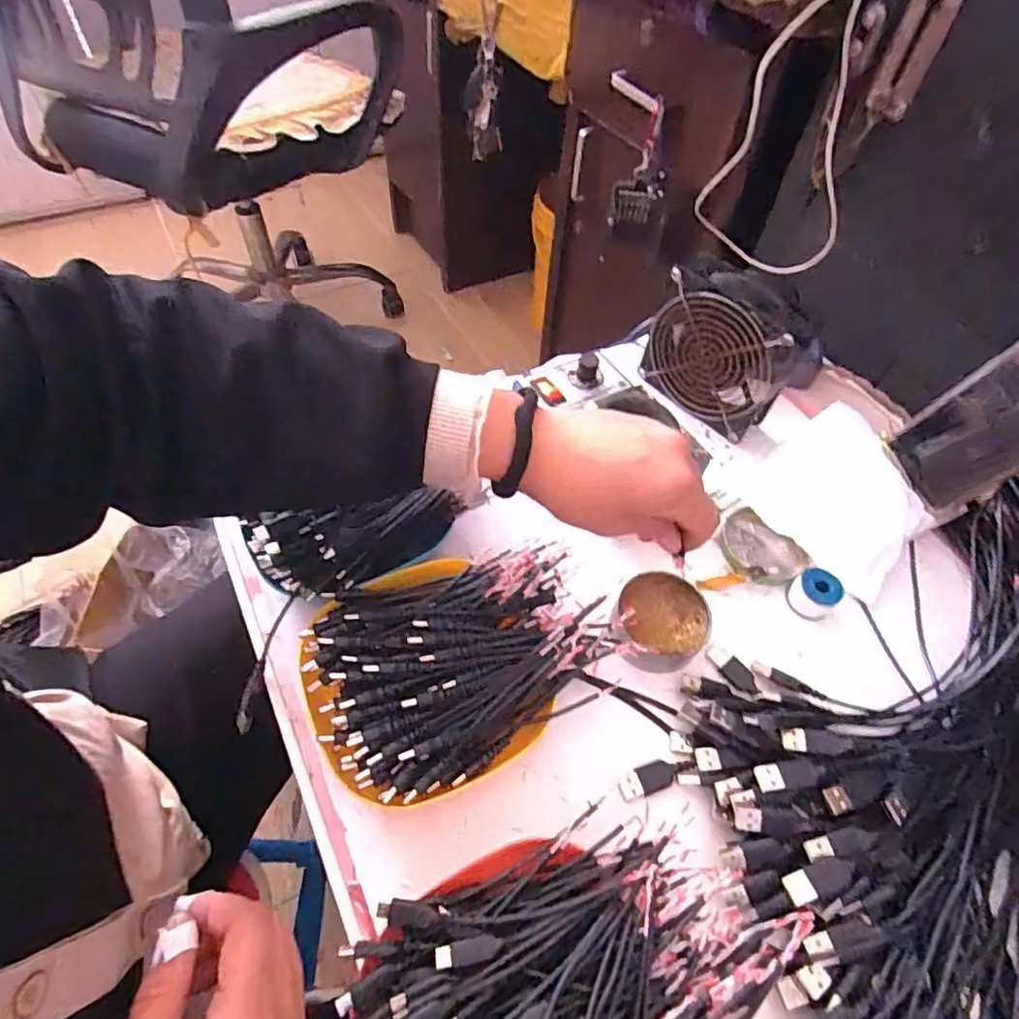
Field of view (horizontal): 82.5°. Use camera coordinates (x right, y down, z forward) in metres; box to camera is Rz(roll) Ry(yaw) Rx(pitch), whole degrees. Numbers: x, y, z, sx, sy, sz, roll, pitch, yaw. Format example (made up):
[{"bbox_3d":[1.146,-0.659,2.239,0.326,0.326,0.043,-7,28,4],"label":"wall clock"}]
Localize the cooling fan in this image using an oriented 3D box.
[{"bbox_3d":[0.175,-0.139,0.499,0.124,0.112,0.044,40,62,22],"label":"cooling fan"}]

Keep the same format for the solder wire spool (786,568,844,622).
[{"bbox_3d":[0.219,0.061,0.418,0.025,0.029,0.031,-30,62,-22],"label":"solder wire spool"}]

